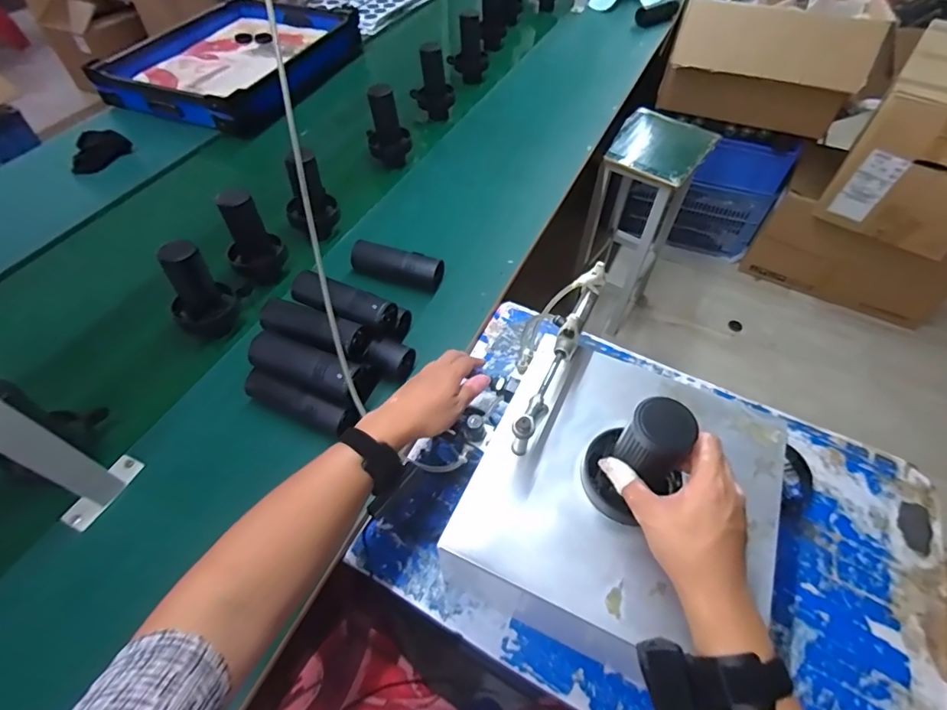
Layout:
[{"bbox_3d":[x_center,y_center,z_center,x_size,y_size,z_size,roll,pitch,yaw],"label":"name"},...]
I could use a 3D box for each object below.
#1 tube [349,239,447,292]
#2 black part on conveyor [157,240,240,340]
[{"bbox_3d":[-0.141,-0.162,0.874,0.165,0.058,0.050,14,55,10],"label":"tube"},{"bbox_3d":[-0.438,-0.107,0.747,0.093,0.163,0.077,-30,59,-21],"label":"black part on conveyor"}]

